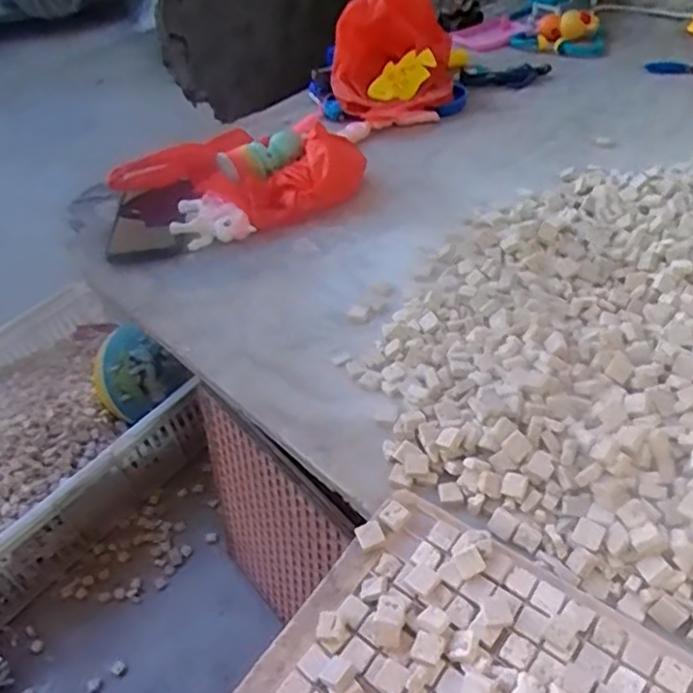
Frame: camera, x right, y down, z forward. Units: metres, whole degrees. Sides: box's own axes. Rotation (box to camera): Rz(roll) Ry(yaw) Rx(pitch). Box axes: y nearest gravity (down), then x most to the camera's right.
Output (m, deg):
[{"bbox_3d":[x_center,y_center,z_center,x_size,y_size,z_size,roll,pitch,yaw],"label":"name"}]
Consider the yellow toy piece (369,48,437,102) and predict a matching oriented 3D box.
[{"bbox_3d":[0.077,-0.359,0.885,0.105,0.049,0.013,-42,15,-10],"label":"yellow toy piece"}]

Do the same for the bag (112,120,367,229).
[{"bbox_3d":[-0.124,-0.181,0.744,0.286,0.066,0.128,-4,43,6],"label":"bag"}]

